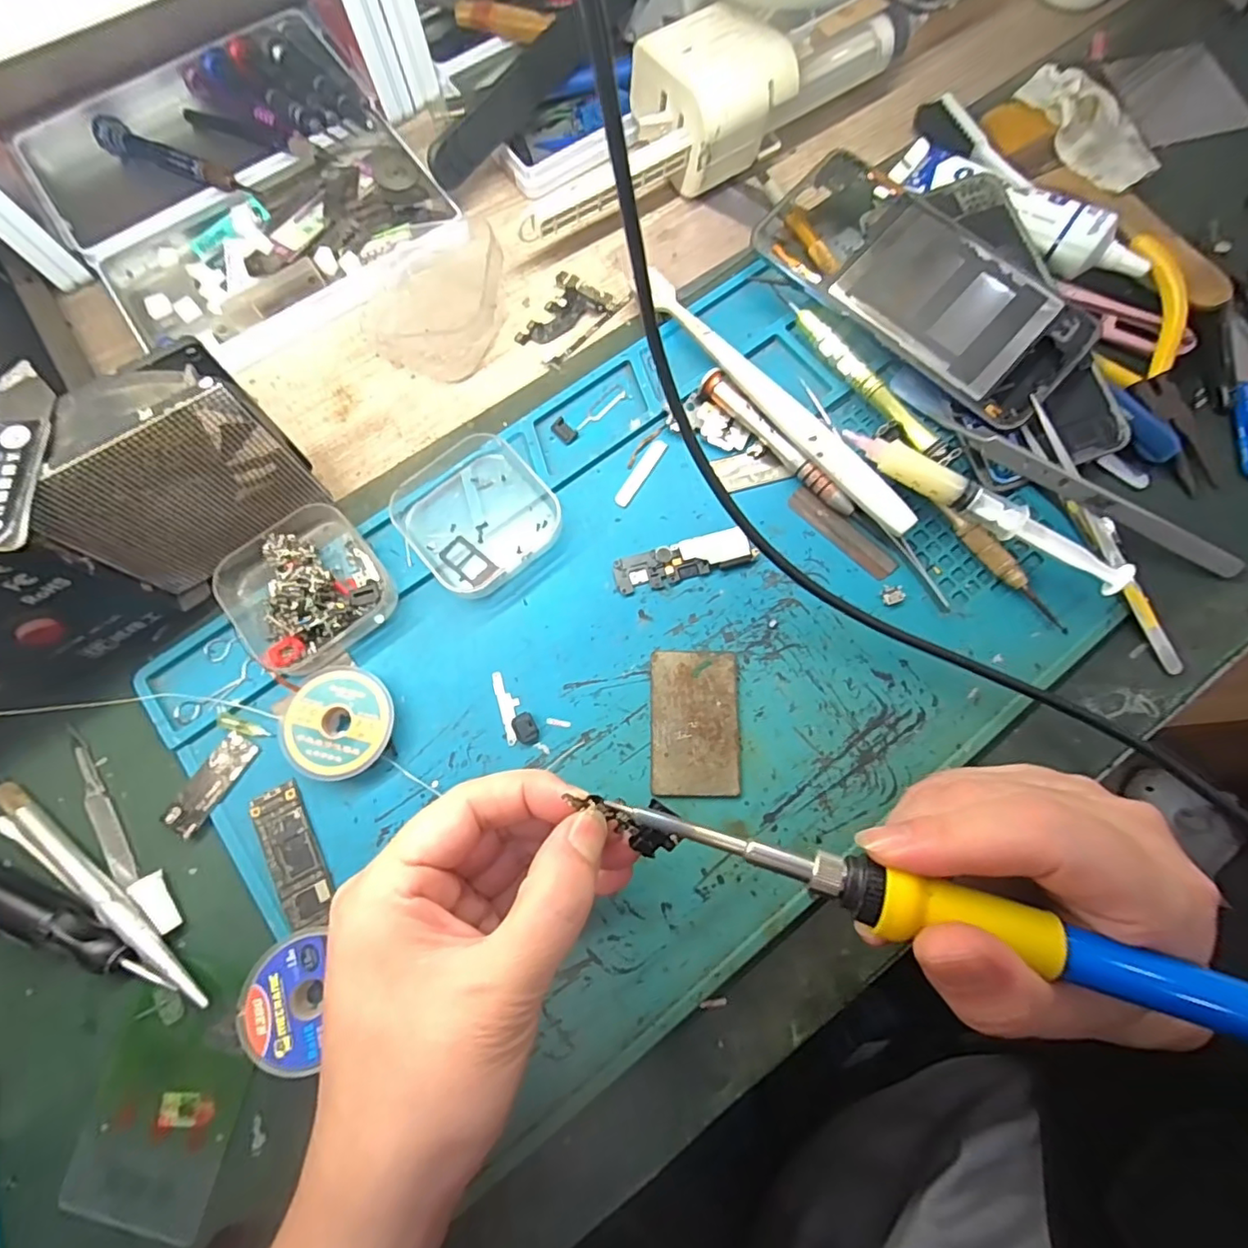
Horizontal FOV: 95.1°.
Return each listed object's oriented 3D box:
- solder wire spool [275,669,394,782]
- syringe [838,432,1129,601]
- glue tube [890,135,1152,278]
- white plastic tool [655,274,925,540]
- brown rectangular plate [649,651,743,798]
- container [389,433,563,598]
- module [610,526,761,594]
[{"bbox_3d":[-0.118,0.042,0.240,0.044,0.013,0.044,0,75,0],"label":"solder wire spool"},{"bbox_3d":[0.156,-0.051,0.253,0.127,0.021,0.014,33,78,9],"label":"syringe"},{"bbox_3d":[0.206,-0.218,0.298,0.039,0.027,0.134,-43,79,-10],"label":"glue tube"},{"bbox_3d":[0.069,-0.105,0.274,0.016,0.017,0.173,-39,78,-9],"label":"white plastic tool"},{"bbox_3d":[0.030,0.042,0.243,0.037,0.004,0.060,0,75,0],"label":"brown rectangular plate"},{"bbox_3d":[-0.066,-0.049,0.262,0.064,0.017,0.061,-38,78,-9],"label":"container"},{"bbox_3d":[0.028,-0.029,0.261,0.064,0.005,0.017,-15,76,-3],"label":"module"}]

